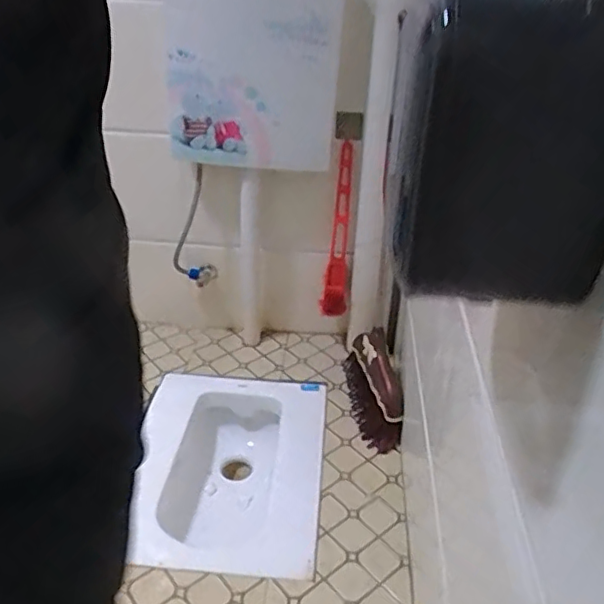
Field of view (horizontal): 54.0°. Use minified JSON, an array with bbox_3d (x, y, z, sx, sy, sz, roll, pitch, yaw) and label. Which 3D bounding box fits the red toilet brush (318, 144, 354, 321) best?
[{"bbox_3d":[0.092,-0.176,1.550,0.035,0.480,0.084,-17,33,-31],"label":"red toilet brush"}]

